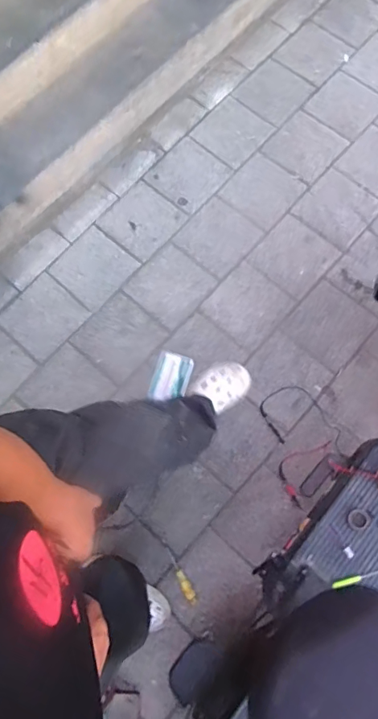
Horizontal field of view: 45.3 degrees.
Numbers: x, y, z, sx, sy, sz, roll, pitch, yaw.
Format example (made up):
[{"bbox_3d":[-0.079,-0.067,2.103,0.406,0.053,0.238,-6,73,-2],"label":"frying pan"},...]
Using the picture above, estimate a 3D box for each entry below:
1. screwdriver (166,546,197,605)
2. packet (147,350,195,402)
[{"bbox_3d":[-0.020,0.599,1.256,0.028,0.030,0.164,-23,74,-4],"label":"screwdriver"},{"bbox_3d":[-0.049,0.053,1.285,0.101,0.026,0.147,16,76,7],"label":"packet"}]

